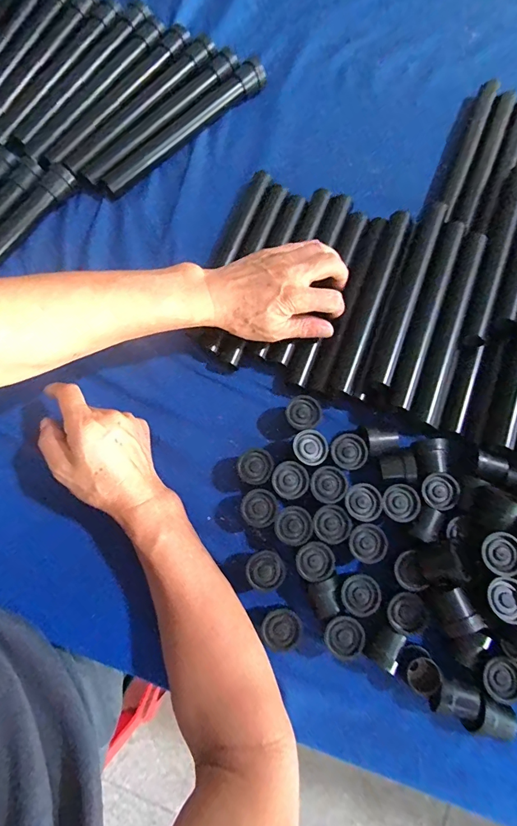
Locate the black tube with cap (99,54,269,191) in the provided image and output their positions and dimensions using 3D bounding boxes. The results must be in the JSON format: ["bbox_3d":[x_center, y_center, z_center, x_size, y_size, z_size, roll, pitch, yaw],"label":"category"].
[{"bbox_3d":[-0.091,-0.356,0.493,0.244,0.024,0.024,-40,81,-8],"label":"black tube with cap"}]

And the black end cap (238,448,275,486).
[{"bbox_3d":[-0.002,0.056,0.407,0.036,0.034,0.033,0,78,0],"label":"black end cap"}]

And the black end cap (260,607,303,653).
[{"bbox_3d":[0.022,0.197,0.365,0.036,0.028,0.034,0,78,0],"label":"black end cap"}]

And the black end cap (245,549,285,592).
[{"bbox_3d":[0.007,0.149,0.381,0.034,0.035,0.035,0,78,0],"label":"black end cap"}]

